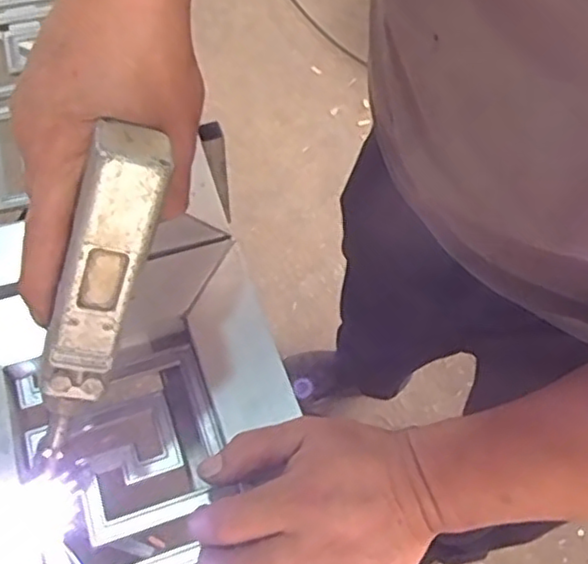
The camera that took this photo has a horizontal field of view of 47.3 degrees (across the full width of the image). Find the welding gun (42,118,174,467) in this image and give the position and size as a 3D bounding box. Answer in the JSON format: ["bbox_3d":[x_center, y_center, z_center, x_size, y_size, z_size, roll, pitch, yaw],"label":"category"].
[{"bbox_3d":[-0.096,0.010,0.319,0.029,0.169,0.036,12,27,-21],"label":"welding gun"}]

